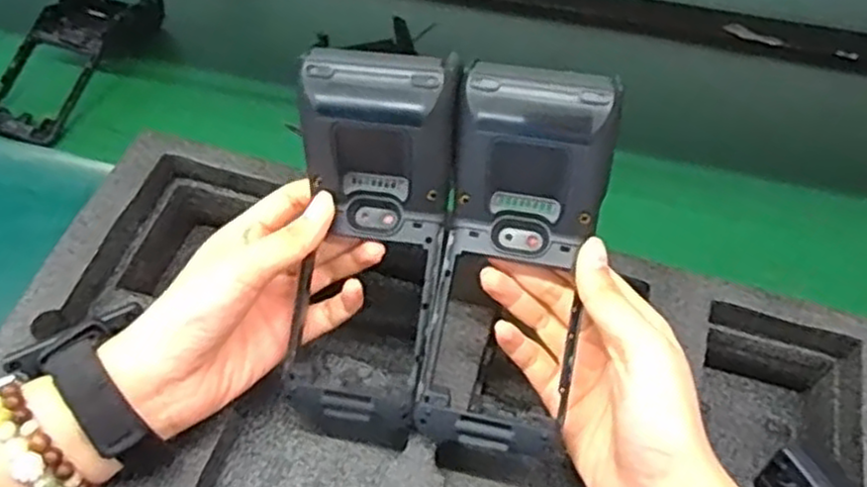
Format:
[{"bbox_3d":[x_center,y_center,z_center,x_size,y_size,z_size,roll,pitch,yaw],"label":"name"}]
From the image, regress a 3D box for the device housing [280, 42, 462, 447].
[{"bbox_3d":[-0.031,0.003,0.368,0.071,0.188,0.038,5,10,3],"label":"device housing"}]

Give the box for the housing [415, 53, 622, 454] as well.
[{"bbox_3d":[0.037,0.008,0.358,0.075,0.035,0.179,15,99,10],"label":"housing"}]

